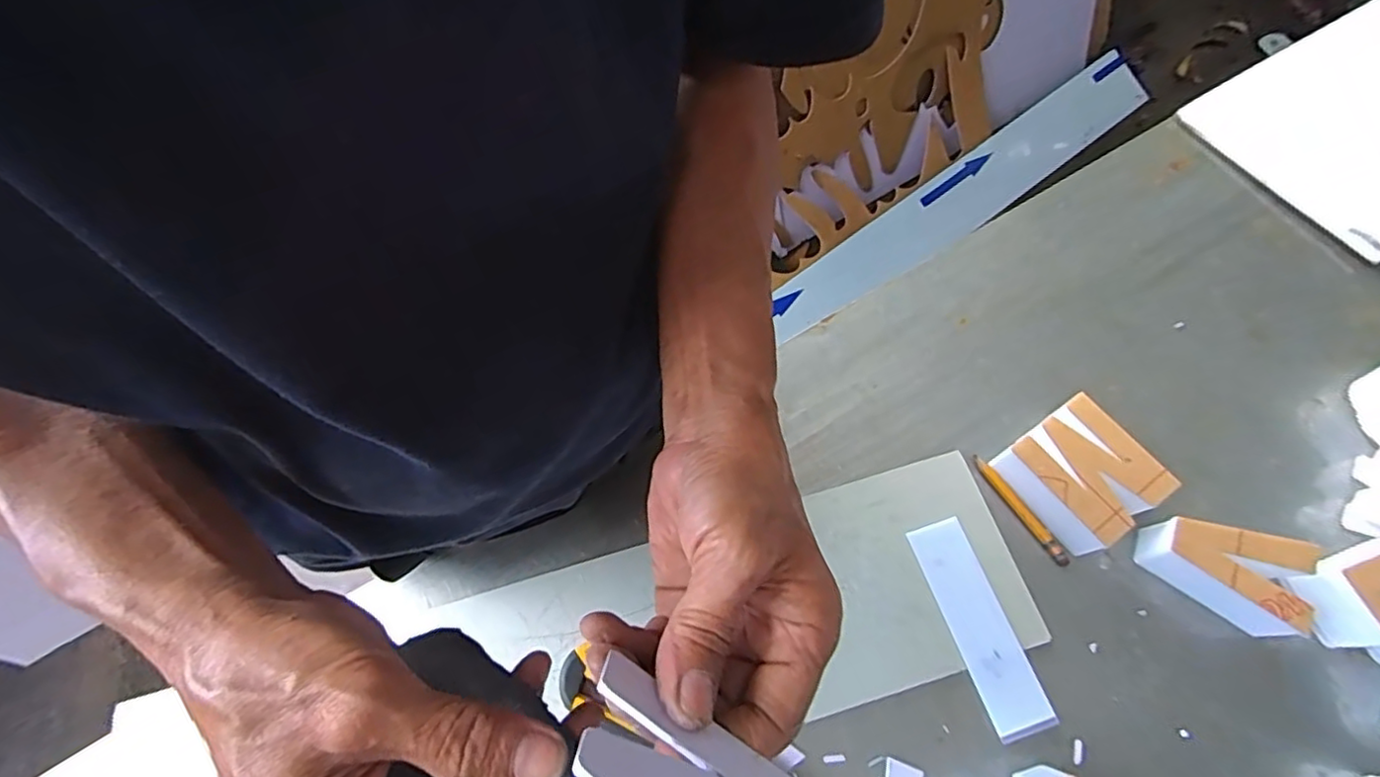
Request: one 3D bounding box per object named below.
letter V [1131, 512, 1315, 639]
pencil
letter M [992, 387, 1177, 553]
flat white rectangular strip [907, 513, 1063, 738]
[{"bbox_3d":[0.345,0.123,0.413,0.089,0.048,0.056,14,68,9],"label":"letter V"},{"bbox_3d":[0.235,0.086,0.452,0.007,0.007,0.090,-31,68,-11],"label":"pencil"},{"bbox_3d":[0.269,0.061,0.441,0.073,0.047,0.081,-32,69,-11],"label":"letter M"},{"bbox_3d":[0.192,0.156,0.423,0.039,0.004,0.136,-18,67,-5],"label":"flat white rectangular strip"}]

